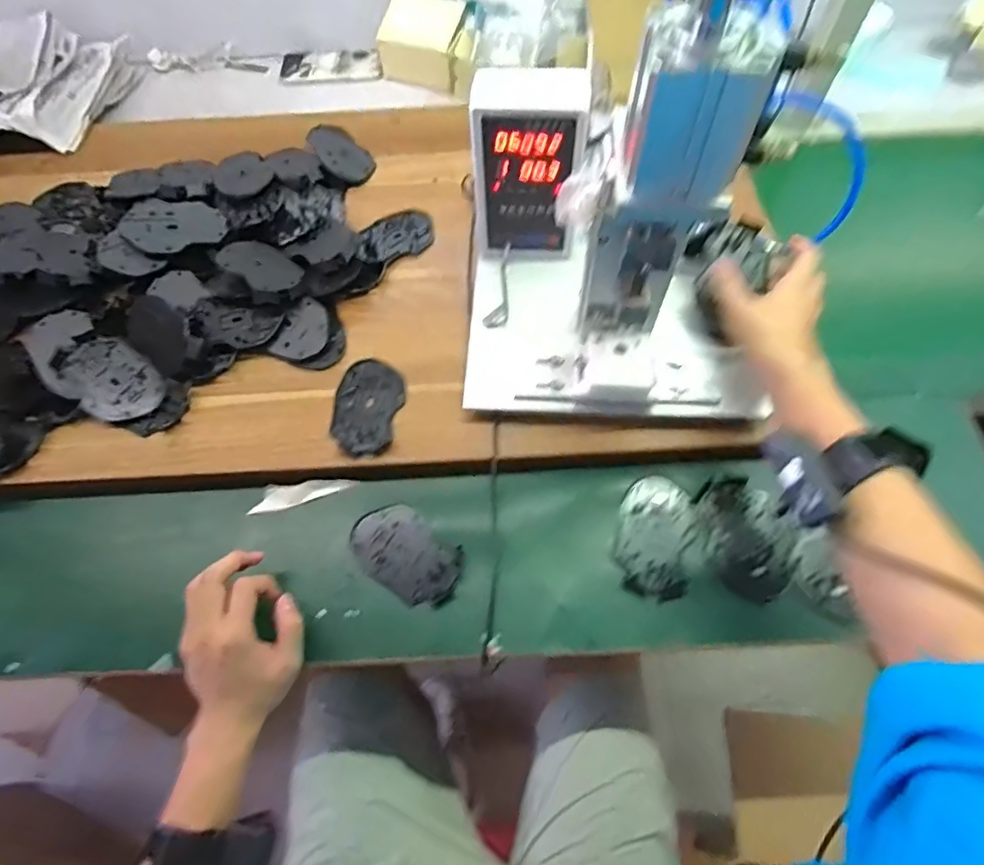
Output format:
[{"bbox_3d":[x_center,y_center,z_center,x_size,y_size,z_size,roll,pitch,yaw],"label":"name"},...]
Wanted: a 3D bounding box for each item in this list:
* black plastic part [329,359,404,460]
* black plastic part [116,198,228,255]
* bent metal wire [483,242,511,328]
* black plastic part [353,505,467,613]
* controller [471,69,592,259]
[{"bbox_3d":[-0.131,-0.028,0.586,0.070,0.010,0.115,0,63,2],"label":"black plastic part"},{"bbox_3d":[-0.378,-0.251,0.659,0.109,0.012,0.104,-2,53,-14],"label":"black plastic part"},{"bbox_3d":[0.007,-0.164,0.612,0.027,0.020,0.101,3,63,4],"label":"bent metal wire"},{"bbox_3d":[-0.083,0.119,0.535,0.114,0.007,0.070,35,69,18],"label":"black plastic part"},{"bbox_3d":[0.037,-0.268,0.569,0.104,0.187,0.052,5,63,5],"label":"controller"}]

